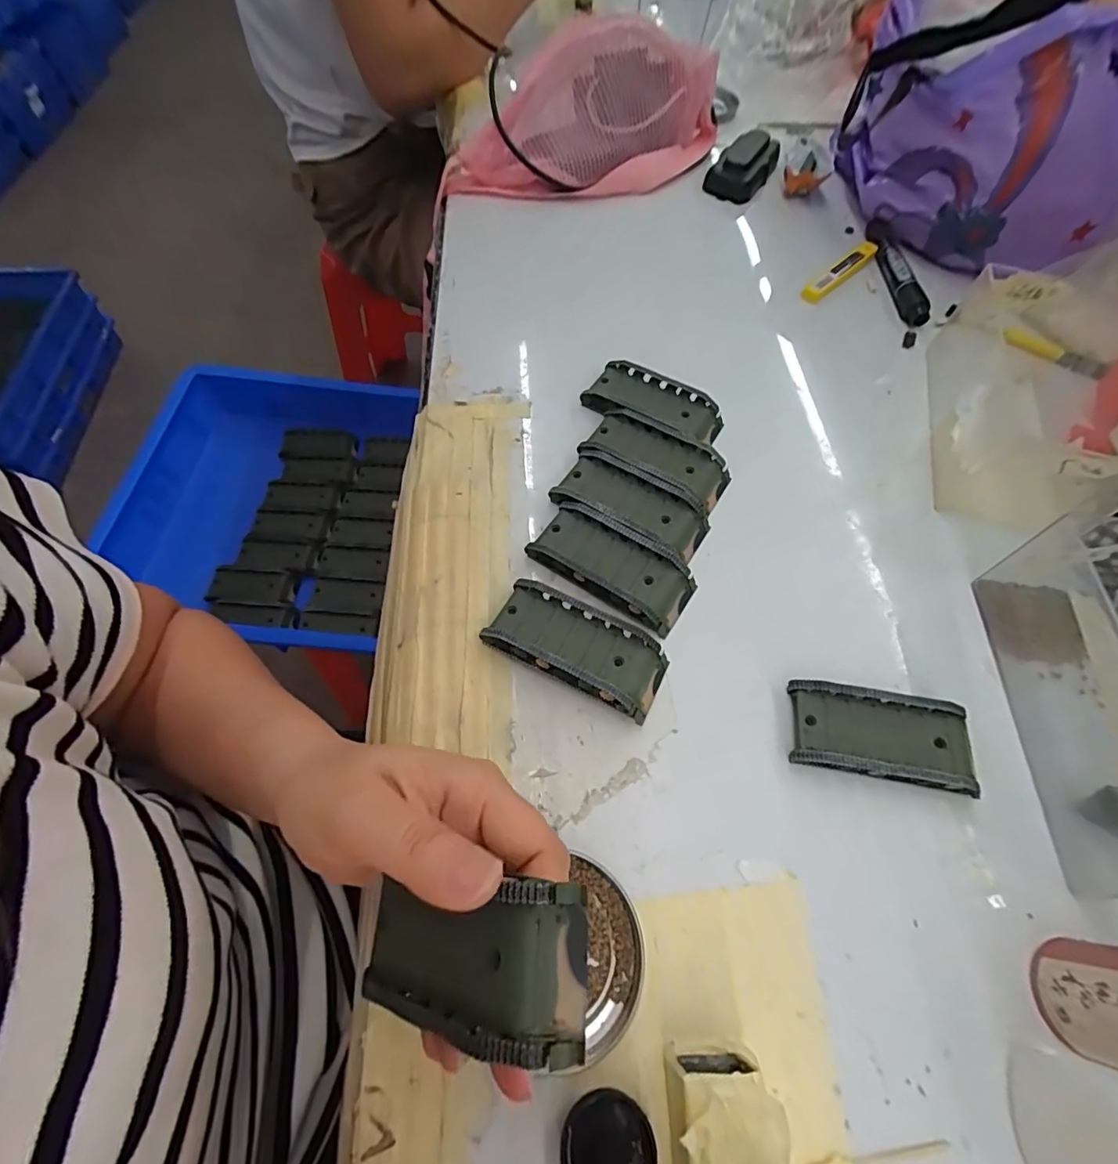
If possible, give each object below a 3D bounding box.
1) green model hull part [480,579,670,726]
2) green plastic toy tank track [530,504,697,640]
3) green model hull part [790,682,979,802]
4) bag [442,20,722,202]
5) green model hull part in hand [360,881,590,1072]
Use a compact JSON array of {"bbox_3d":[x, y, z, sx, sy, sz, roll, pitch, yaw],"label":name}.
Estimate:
[{"bbox_3d":[0.011,0.034,0.291,0.097,0.023,0.047,24,64,10],"label":"green model hull part"},{"bbox_3d":[0.033,-0.010,0.318,0.096,0.017,0.045,32,66,13],"label":"green plastic toy tank track"},{"bbox_3d":[0.170,0.080,0.277,0.091,0.020,0.045,10,63,3],"label":"green model hull part"},{"bbox_3d":[0.033,-0.456,0.512,0.281,0.095,0.104,-13,64,-9],"label":"bag"},{"bbox_3d":[-0.033,0.123,0.170,0.091,0.019,0.042,-24,57,33],"label":"green model hull part in hand"}]

